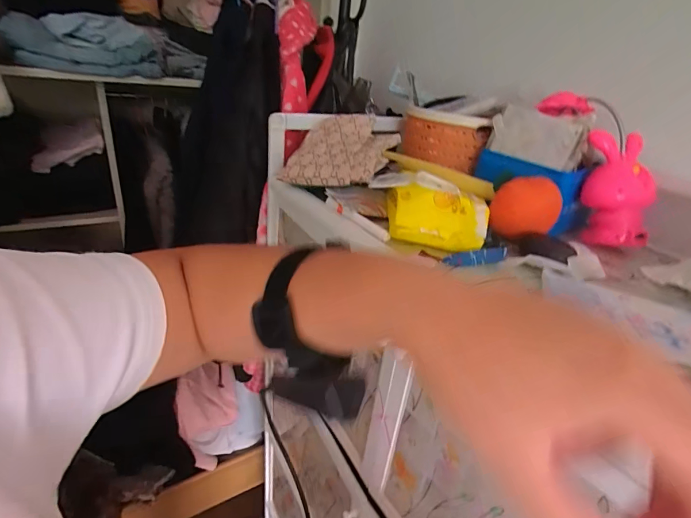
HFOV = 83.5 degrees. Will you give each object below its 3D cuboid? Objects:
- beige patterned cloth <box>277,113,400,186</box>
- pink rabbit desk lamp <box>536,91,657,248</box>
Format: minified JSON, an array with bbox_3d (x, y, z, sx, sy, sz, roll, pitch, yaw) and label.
[{"bbox_3d":[-0.011,-0.154,0.551,0.154,0.027,0.122,7,66,28],"label":"beige patterned cloth"},{"bbox_3d":[0.330,-0.126,0.505,0.085,0.077,0.230,-3,70,-17],"label":"pink rabbit desk lamp"}]

